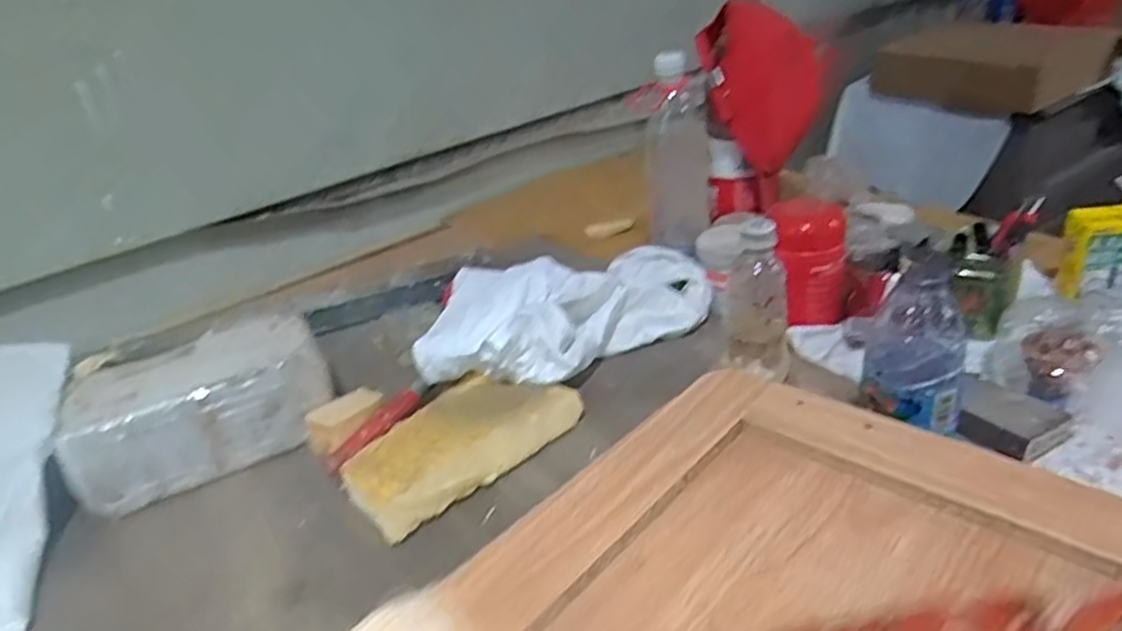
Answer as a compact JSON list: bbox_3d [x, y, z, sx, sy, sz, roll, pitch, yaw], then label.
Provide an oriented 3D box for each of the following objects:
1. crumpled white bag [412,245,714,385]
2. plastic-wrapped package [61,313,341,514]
[{"bbox_3d":[-0.005,-0.015,0.821,0.330,0.089,0.197,-21,32,-19],"label":"crumpled white bag"},{"bbox_3d":[-0.342,0.090,0.729,0.233,0.101,0.101,-20,32,-17],"label":"plastic-wrapped package"}]

